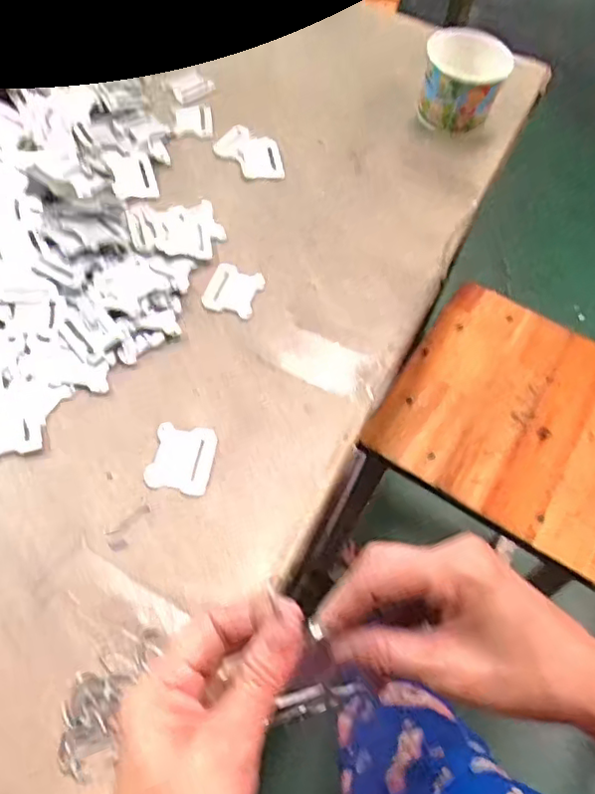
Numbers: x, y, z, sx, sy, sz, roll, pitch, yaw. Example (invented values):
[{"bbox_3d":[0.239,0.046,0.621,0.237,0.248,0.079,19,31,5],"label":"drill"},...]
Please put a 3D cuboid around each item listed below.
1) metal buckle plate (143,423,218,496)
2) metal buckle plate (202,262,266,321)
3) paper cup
[{"bbox_3d":[-0.088,0.046,0.463,0.046,0.004,0.053,11,63,1],"label":"metal buckle plate"},{"bbox_3d":[-0.057,-0.096,0.551,0.046,0.004,0.053,17,59,6],"label":"metal buckle plate"},{"bbox_3d":[0.178,-0.341,0.661,0.081,0.076,0.081,2,59,-3],"label":"paper cup"}]

